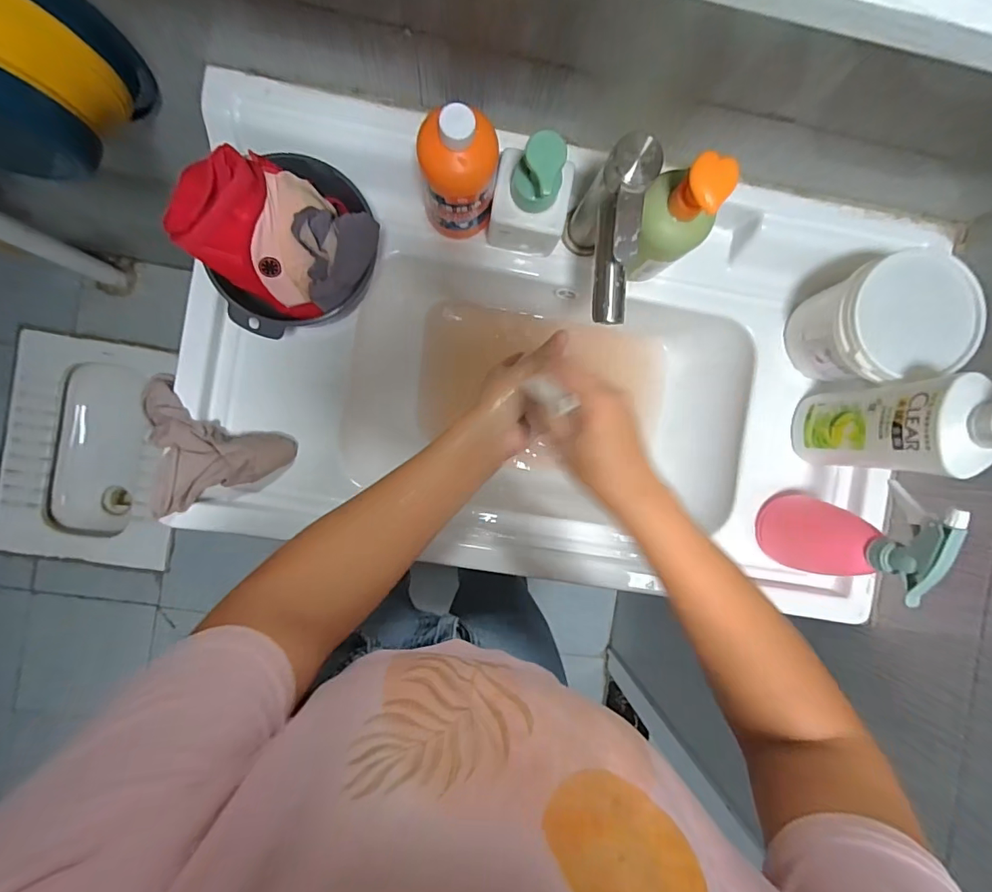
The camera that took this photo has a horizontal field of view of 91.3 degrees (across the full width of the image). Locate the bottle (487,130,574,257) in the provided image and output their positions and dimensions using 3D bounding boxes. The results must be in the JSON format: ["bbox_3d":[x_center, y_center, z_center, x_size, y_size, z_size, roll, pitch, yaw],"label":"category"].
[{"bbox_3d":[0.036,-0.248,0.468,0.075,0.132,0.069,9,90,-4],"label":"bottle"}]

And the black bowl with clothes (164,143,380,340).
[{"bbox_3d":[-0.198,-0.193,0.460,0.158,0.094,0.145,0,91,-4],"label":"black bowl with clothes"}]

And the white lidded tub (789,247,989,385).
[{"bbox_3d":[0.396,-0.125,0.520,0.120,0.138,0.110,0,91,-4],"label":"white lidded tub"}]

